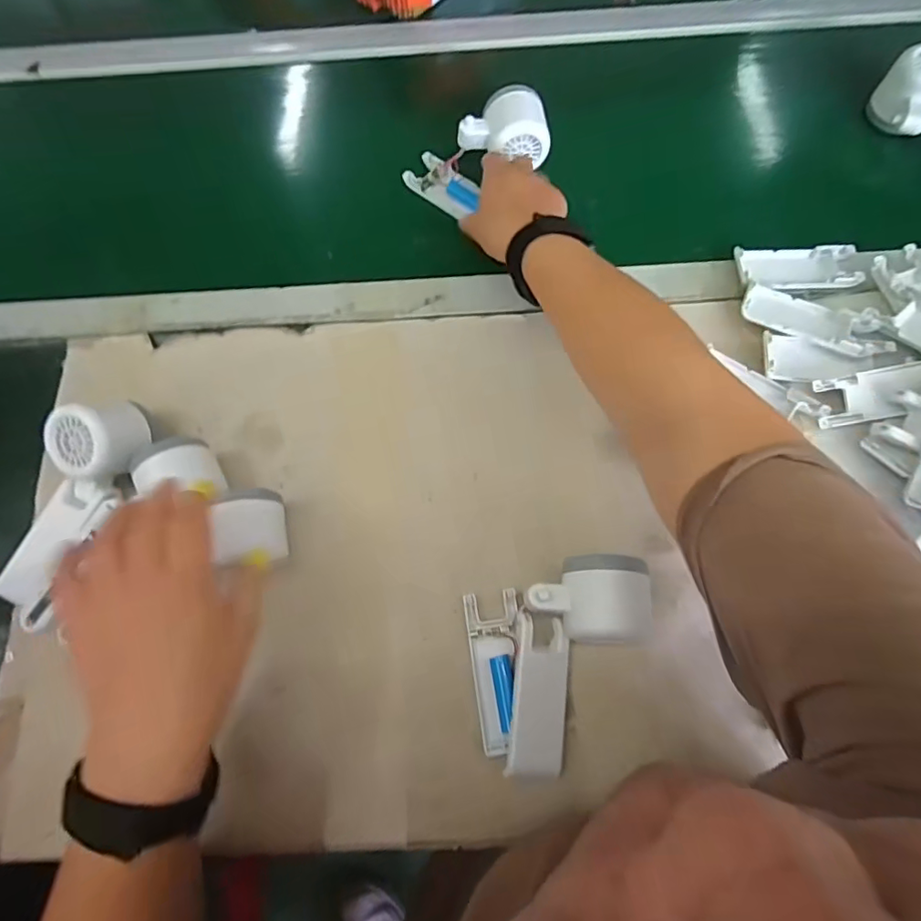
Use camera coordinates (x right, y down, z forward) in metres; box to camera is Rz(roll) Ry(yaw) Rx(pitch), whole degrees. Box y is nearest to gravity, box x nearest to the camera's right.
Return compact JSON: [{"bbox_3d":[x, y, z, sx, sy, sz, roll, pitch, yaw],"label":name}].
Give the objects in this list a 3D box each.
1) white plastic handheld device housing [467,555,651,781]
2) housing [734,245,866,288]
[{"bbox_3d":[0.073,0.140,0.365,0.129,0.047,0.133,-8,71,0],"label":"white plastic handheld device housing"},{"bbox_3d":[0.303,-0.175,0.478,0.106,0.012,0.045,3,72,3],"label":"housing"}]

